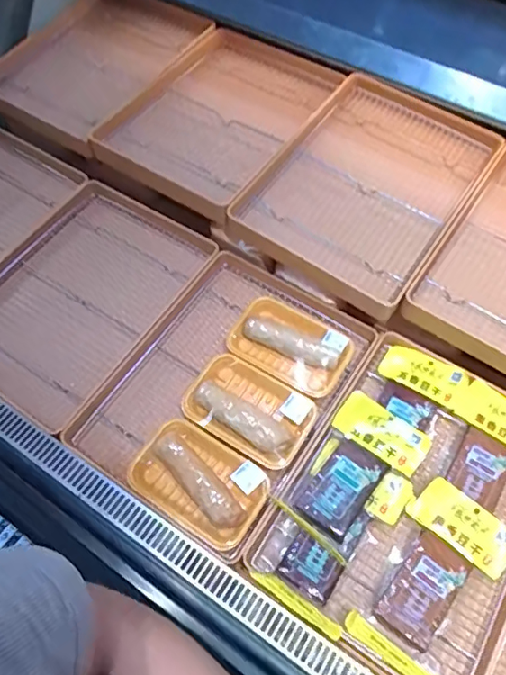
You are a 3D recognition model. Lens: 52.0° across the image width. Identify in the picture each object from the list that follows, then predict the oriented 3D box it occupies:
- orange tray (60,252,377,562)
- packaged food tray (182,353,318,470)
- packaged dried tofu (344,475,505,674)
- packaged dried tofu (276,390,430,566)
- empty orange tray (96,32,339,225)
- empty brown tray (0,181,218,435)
[{"bbox_3d":[-0.036,0.073,0.772,0.294,0.086,0.397,30,63,16],"label":"orange tray"},{"bbox_3d":[-0.003,0.097,0.740,0.173,0.051,0.121,27,62,15],"label":"packaged food tray"},{"bbox_3d":[0.218,0.293,0.631,0.123,0.036,0.214,37,65,19],"label":"packaged dried tofu"},{"bbox_3d":[0.131,0.175,0.680,0.118,0.024,0.194,36,65,19],"label":"packaged dried tofu"},{"bbox_3d":[-0.061,-0.404,0.956,0.304,0.058,0.435,30,63,16],"label":"empty orange tray"},{"bbox_3d":[-0.281,-0.065,0.862,0.298,0.086,0.394,32,63,17],"label":"empty brown tray"}]

